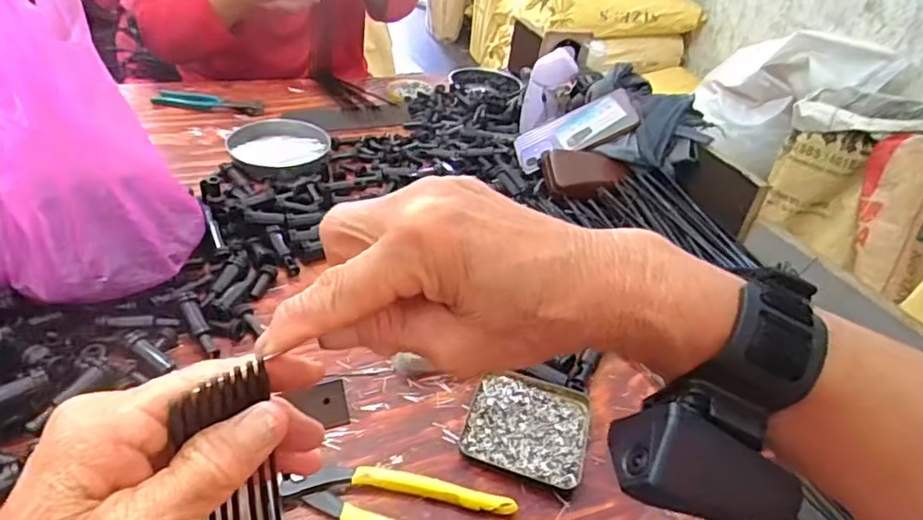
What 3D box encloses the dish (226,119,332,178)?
[{"bbox_3d":[-0.230,-0.144,0.756,0.125,0.029,0.109,-5,38,-17],"label":"dish"}]

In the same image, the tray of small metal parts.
[{"bbox_3d":[0.054,0.135,0.484,0.094,0.016,0.094,14,37,9],"label":"tray of small metal parts"}]

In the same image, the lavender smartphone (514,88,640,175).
[{"bbox_3d":[0.147,-0.170,0.782,0.158,0.010,0.079,-24,46,21],"label":"lavender smartphone"}]

